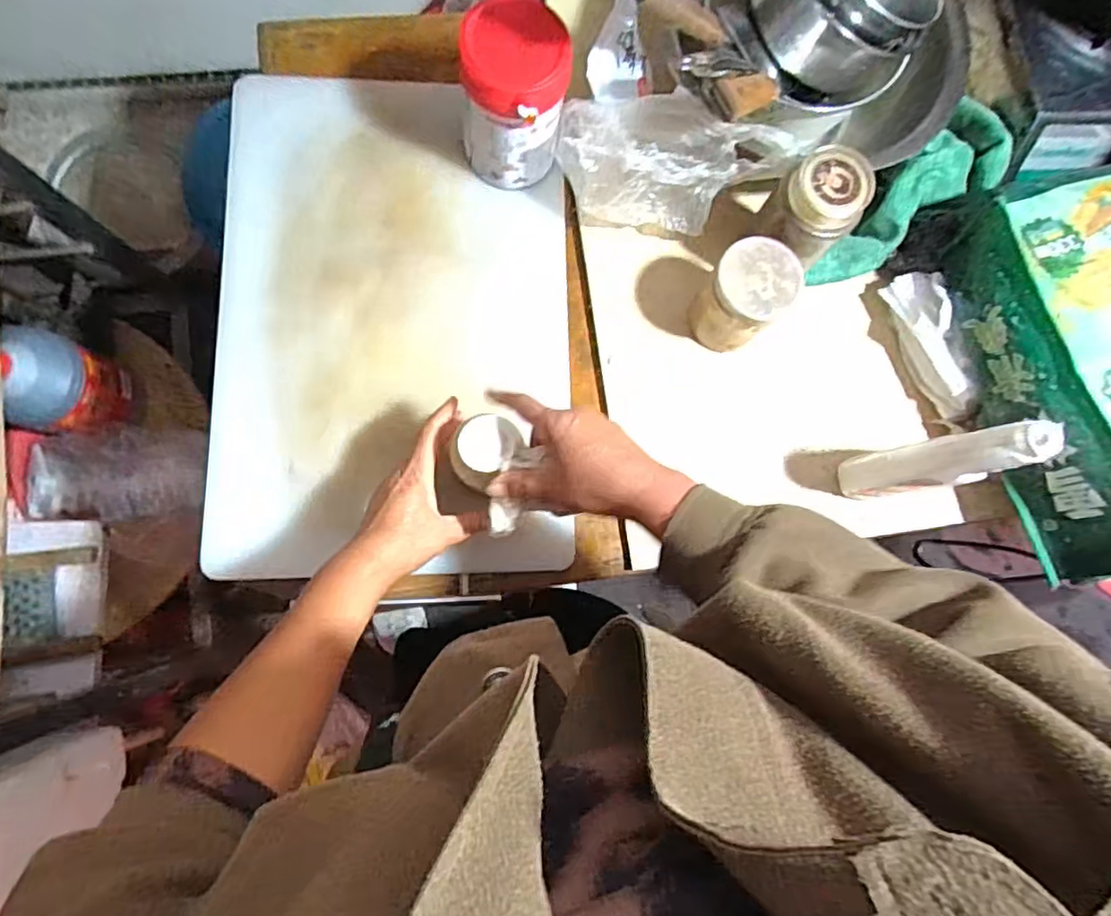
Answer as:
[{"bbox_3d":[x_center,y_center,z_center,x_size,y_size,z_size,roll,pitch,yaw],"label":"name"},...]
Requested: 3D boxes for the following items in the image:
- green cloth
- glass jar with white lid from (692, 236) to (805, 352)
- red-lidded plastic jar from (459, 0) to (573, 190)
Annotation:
[{"bbox_3d":[0.383,-0.274,0.680,0.261,0.056,0.086,-42,90,4],"label":"green cloth"},{"bbox_3d":[0.187,-0.164,0.631,0.078,0.092,0.085,1,84,-6],"label":"glass jar with white lid"},{"bbox_3d":[-0.041,-0.343,0.607,0.100,0.146,0.085,-8,85,-7],"label":"red-lidded plastic jar"}]

